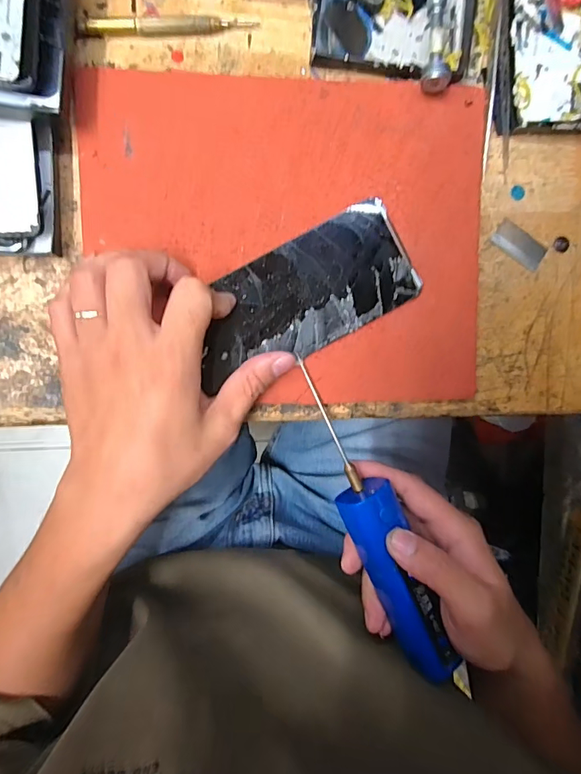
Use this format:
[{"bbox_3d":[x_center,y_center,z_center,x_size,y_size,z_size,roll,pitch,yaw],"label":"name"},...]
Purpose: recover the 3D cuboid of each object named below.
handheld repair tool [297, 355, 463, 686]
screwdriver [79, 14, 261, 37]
[{"bbox_3d":[0.055,0.089,0.299,0.035,0.027,0.216,-24,90,-2],"label":"handheld repair tool"},{"bbox_3d":[-0.072,-0.219,0.275,0.102,0.007,0.014,-7,97,-4],"label":"screwdriver"}]

